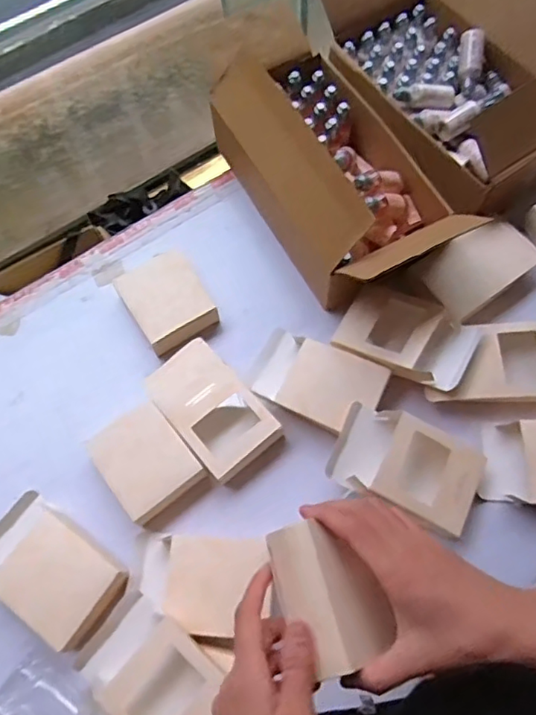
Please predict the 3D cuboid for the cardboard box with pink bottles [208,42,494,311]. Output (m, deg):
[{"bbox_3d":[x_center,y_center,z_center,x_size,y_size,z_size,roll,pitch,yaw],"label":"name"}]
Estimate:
[{"bbox_3d":[0.080,-0.238,0.707,0.177,0.134,0.365,-28,68,-9],"label":"cardboard box with pink bottles"}]

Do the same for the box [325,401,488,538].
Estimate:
[{"bbox_3d":[0.147,0.117,0.605,0.154,0.043,0.098,24,70,12],"label":"box"}]

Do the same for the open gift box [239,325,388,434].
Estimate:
[{"bbox_3d":[0.053,0.024,0.657,0.153,0.034,0.088,27,70,13],"label":"open gift box"}]

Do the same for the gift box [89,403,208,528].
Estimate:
[{"bbox_3d":[-0.134,0.117,0.632,0.088,0.045,0.107,-37,70,-13],"label":"gift box"}]

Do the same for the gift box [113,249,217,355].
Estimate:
[{"bbox_3d":[-0.127,-0.071,0.717,0.095,0.047,0.111,-27,68,-9],"label":"gift box"}]

